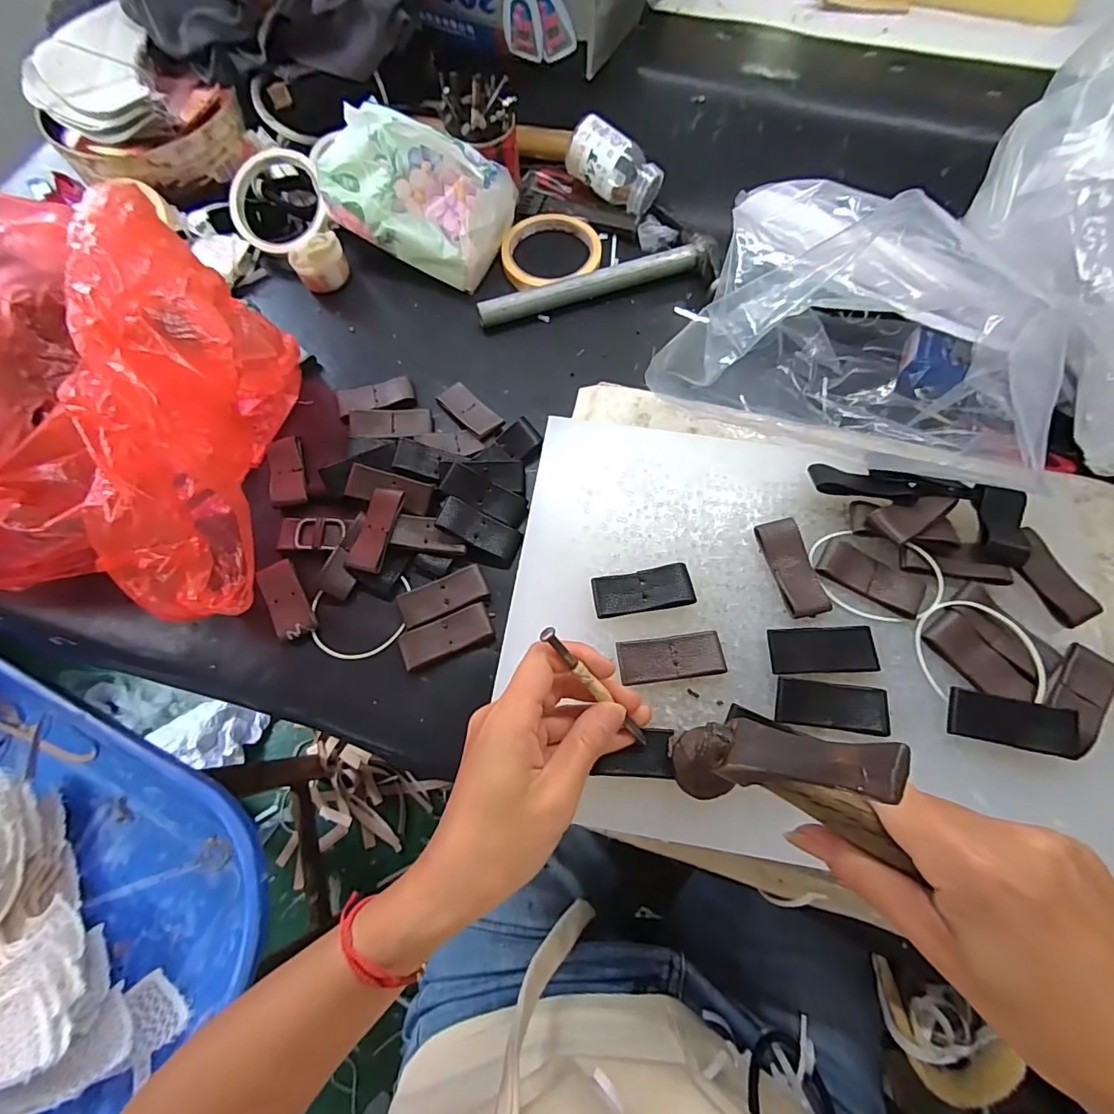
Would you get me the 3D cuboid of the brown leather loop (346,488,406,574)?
[{"bbox_3d":[-0.131,-0.020,0.365,0.025,0.012,0.063,13,70,6],"label":"brown leather loop"}]

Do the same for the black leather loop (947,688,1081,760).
[{"bbox_3d":[0.254,0.092,0.280,0.061,0.012,0.026,12,70,6],"label":"black leather loop"}]

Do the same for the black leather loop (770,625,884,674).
[{"bbox_3d":[0.158,0.055,0.298,0.063,0.010,0.026,-2,70,1],"label":"black leather loop"}]

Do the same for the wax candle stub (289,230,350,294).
[{"bbox_3d":[-0.216,-0.270,0.461,0.046,0.040,0.039,-26,71,-8],"label":"wax candle stub"}]

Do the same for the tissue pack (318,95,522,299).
[{"bbox_3d":[-0.122,-0.321,0.444,0.144,0.099,0.090,24,72,10],"label":"tissue pack"}]

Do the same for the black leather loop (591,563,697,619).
[{"bbox_3d":[0.054,0.022,0.313,0.061,0.010,0.027,-9,70,-2],"label":"black leather loop"}]

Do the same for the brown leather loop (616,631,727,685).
[{"bbox_3d":[0.068,0.060,0.299,0.062,0.008,0.025,-7,70,-1],"label":"brown leather loop"}]

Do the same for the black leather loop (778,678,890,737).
[{"bbox_3d":[0.157,0.085,0.288,0.061,0.006,0.025,7,70,4],"label":"black leather loop"}]

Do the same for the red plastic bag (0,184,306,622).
[{"bbox_3d":[-0.354,-0.117,0.340,0.351,0.165,0.286,11,70,5],"label":"red plastic bag"}]

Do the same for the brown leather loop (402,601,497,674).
[{"bbox_3d":[-0.076,0.055,0.347,0.063,0.006,0.028,-22,71,-7],"label":"brown leather loop"}]

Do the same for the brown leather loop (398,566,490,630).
[{"bbox_3d":[-0.081,0.027,0.357,0.062,0.004,0.028,-23,71,-7],"label":"brown leather loop"}]

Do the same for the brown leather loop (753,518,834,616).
[{"bbox_3d":[0.149,0.007,0.317,0.028,0.010,0.063,-13,70,-4],"label":"brown leather loop"}]

